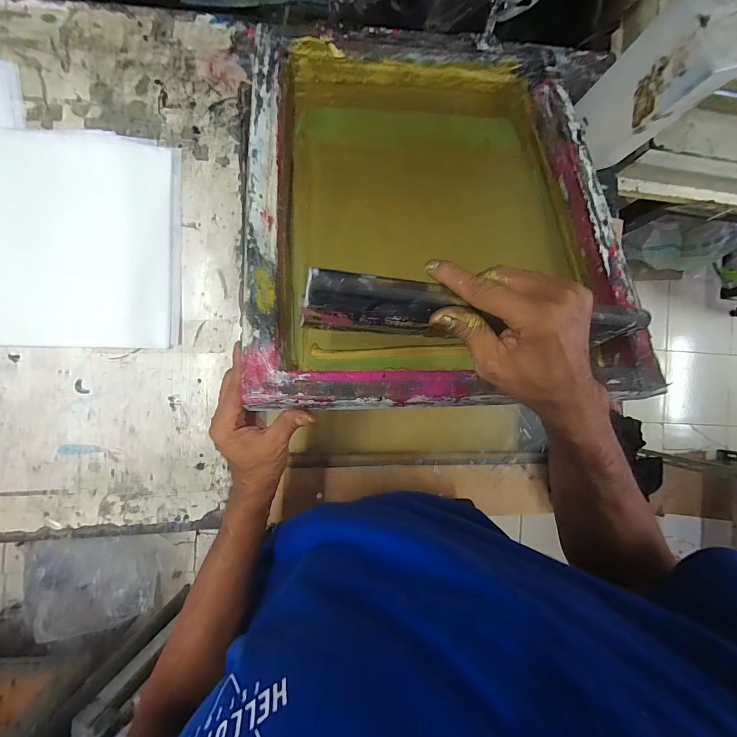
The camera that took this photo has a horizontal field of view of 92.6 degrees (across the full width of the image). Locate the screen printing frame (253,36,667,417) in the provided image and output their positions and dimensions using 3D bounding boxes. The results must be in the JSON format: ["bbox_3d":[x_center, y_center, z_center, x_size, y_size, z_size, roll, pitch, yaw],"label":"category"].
[{"bbox_3d":[0.072,-0.192,0.408,0.394,0.053,0.472,-3,70,-6],"label":"screen printing frame"}]

